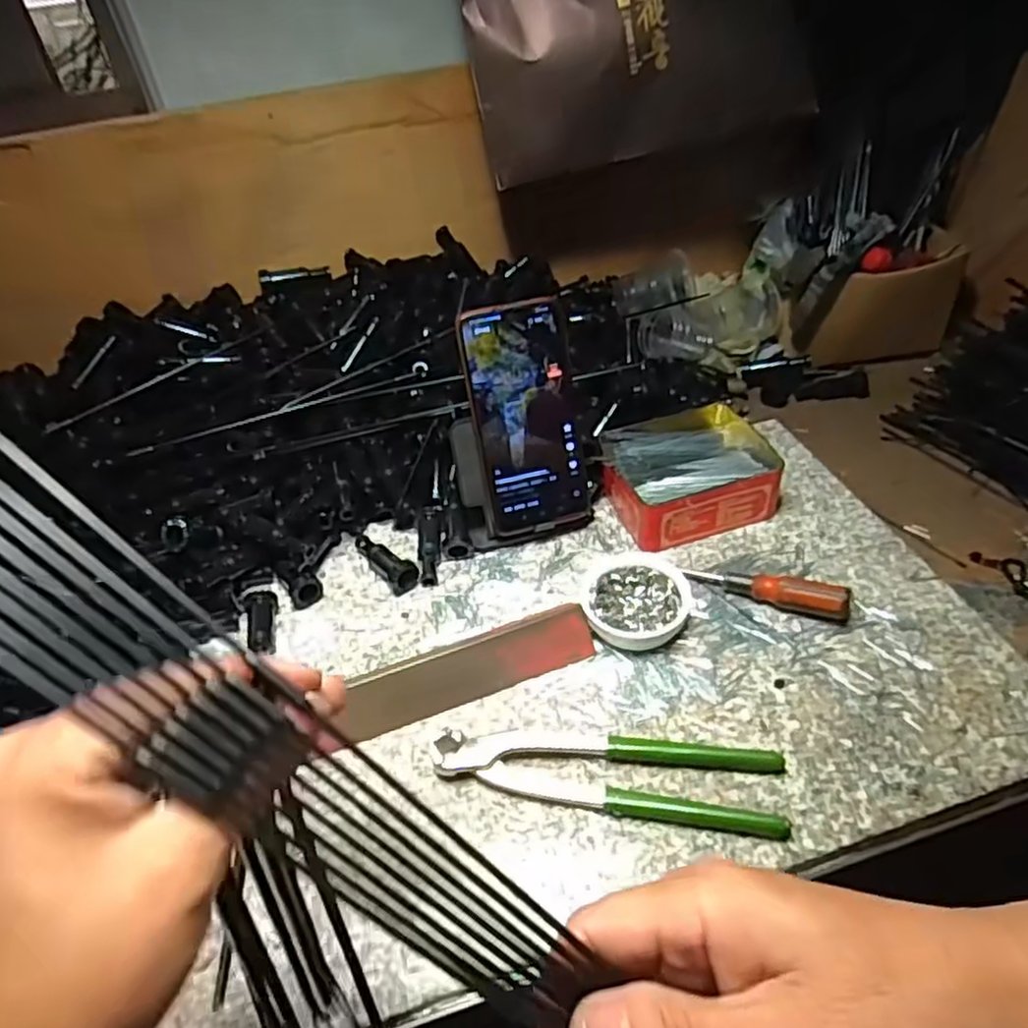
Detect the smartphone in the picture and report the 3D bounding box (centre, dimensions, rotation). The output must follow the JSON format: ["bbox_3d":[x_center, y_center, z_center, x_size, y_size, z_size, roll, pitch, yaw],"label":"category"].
[{"bbox_3d":[0.010,-0.070,0.531,0.077,0.165,0.007,-14,18,-8],"label":"smartphone"}]

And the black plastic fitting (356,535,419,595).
[{"bbox_3d":[-0.101,0.034,0.552,0.021,0.025,0.071,-32,48,-26],"label":"black plastic fitting"}]

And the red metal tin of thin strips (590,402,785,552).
[{"bbox_3d":[0.142,-0.033,0.580,0.137,0.047,0.111,-16,43,-10],"label":"red metal tin of thin strips"}]

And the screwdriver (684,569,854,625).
[{"bbox_3d":[0.174,0.052,0.495,0.108,0.026,0.017,15,46,22],"label":"screwdriver"}]

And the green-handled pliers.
[{"bbox_3d":[0.052,0.149,0.413,0.197,0.015,0.048,3,43,10],"label":"green-handled pliers"}]

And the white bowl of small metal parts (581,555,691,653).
[{"bbox_3d":[0.082,0.060,0.498,0.072,0.025,0.076,-4,42,3],"label":"white bowl of small metal parts"}]

